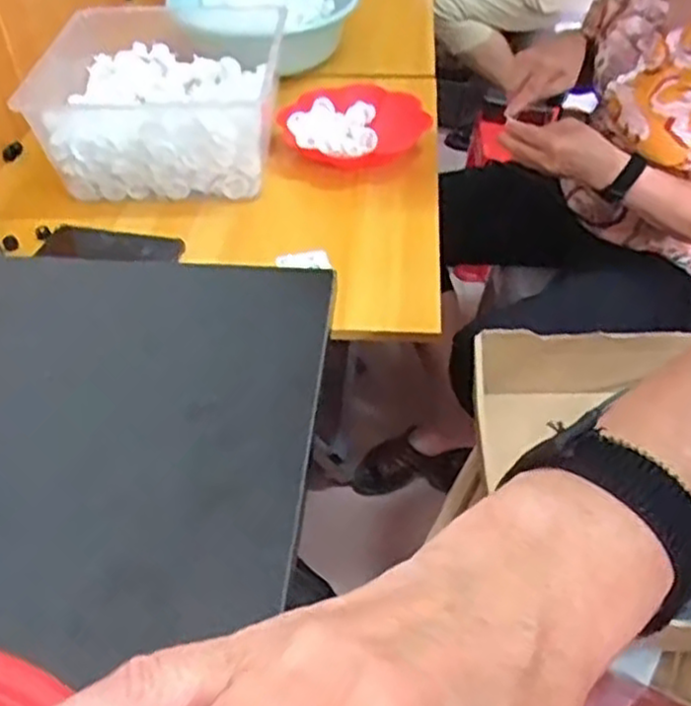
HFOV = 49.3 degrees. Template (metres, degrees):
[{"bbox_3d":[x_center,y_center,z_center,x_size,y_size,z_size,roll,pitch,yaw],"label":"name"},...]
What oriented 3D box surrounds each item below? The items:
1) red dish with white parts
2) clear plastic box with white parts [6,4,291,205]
[{"bbox_3d":[0.008,-0.313,1.038,0.173,0.042,0.179,0,46,0],"label":"red dish with white parts"},{"bbox_3d":[-0.249,-0.348,1.030,0.312,0.124,0.291,1,46,1],"label":"clear plastic box with white parts"}]

